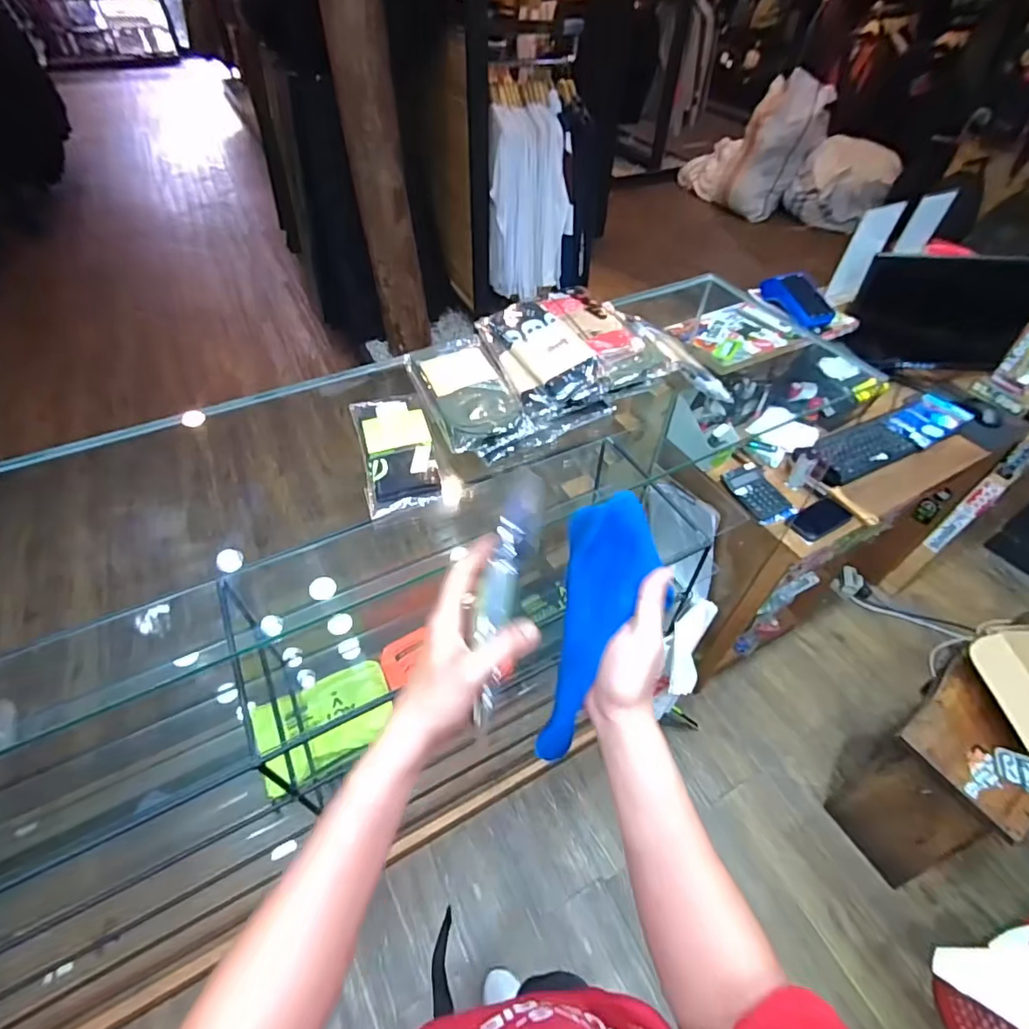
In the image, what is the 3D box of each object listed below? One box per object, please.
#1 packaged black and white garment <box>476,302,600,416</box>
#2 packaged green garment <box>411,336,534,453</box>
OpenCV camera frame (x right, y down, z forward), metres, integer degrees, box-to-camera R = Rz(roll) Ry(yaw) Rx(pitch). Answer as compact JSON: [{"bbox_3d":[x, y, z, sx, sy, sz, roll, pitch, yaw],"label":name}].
[{"bbox_3d":[0.035,-0.226,0.714,0.116,0.048,0.176,-17,52,-16],"label":"packaged black and white garment"},{"bbox_3d":[-0.067,-0.176,0.703,0.107,0.023,0.230,-17,52,-16],"label":"packaged green garment"}]

